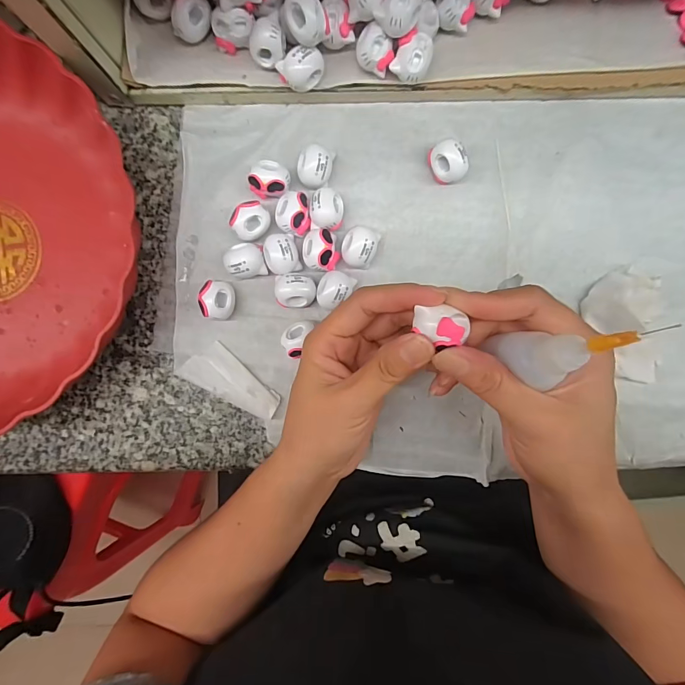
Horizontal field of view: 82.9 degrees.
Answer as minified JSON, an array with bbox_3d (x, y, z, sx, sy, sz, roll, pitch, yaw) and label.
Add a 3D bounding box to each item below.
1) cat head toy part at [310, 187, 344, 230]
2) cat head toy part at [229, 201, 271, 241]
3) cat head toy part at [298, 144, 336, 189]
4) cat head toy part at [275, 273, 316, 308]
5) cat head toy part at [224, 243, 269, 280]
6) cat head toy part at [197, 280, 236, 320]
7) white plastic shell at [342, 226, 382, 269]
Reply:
[{"bbox_3d":[-0.010,-0.083,0.246,0.020,0.020,0.024,3,91,1],"label":"cat head toy part"},{"bbox_3d":[-0.058,-0.077,0.246,0.020,0.017,0.024,36,91,1],"label":"cat head toy part"},{"bbox_3d":[-0.017,-0.110,0.245,0.021,0.019,0.024,4,91,1],"label":"cat head toy part"},{"bbox_3d":[-0.029,-0.033,0.247,0.024,0.017,0.021,0,91,1],"label":"cat head toy part"},{"bbox_3d":[-0.062,-0.052,0.247,0.024,0.019,0.022,0,91,1],"label":"cat head toy part"},{"bbox_3d":[-0.079,-0.027,0.248,0.019,0.020,0.024,2,91,1],"label":"cat head toy part"},{"bbox_3d":[0.011,-0.060,0.246,0.022,0.020,0.025,22,91,1],"label":"white plastic shell"}]

